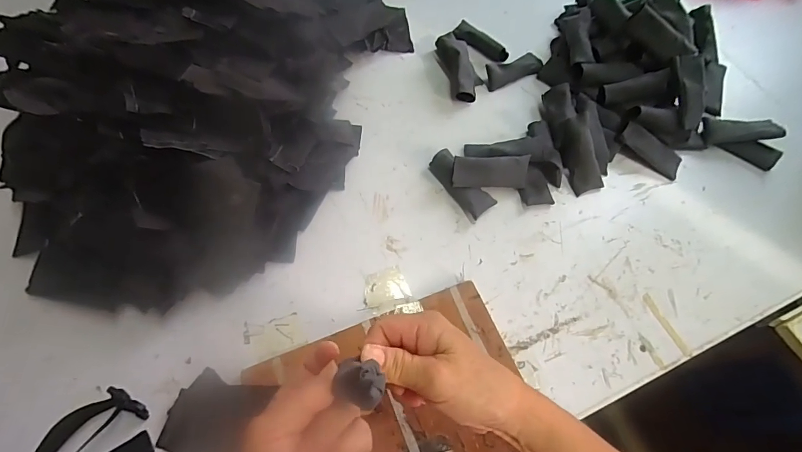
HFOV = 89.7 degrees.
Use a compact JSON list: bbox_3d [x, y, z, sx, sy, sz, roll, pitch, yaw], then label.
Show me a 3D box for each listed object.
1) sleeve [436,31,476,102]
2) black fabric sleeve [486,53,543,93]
[{"bbox_3d":[0.092,-0.256,0.636,0.049,0.044,0.131,-9,64,-8],"label":"sleeve"},{"bbox_3d":[0.179,-0.254,0.644,0.101,0.026,0.040,-25,67,-15],"label":"black fabric sleeve"}]

